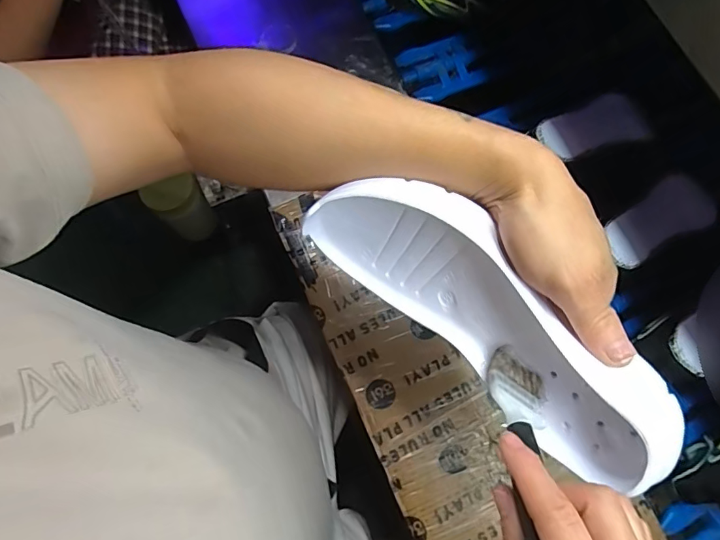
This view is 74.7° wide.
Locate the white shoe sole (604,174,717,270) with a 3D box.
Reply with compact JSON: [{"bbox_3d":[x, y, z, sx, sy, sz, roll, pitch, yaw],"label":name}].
[{"bbox_3d":[0.368,-0.060,0.583,0.192,0.017,0.070,-26,76,-23],"label":"white shoe sole"}]

